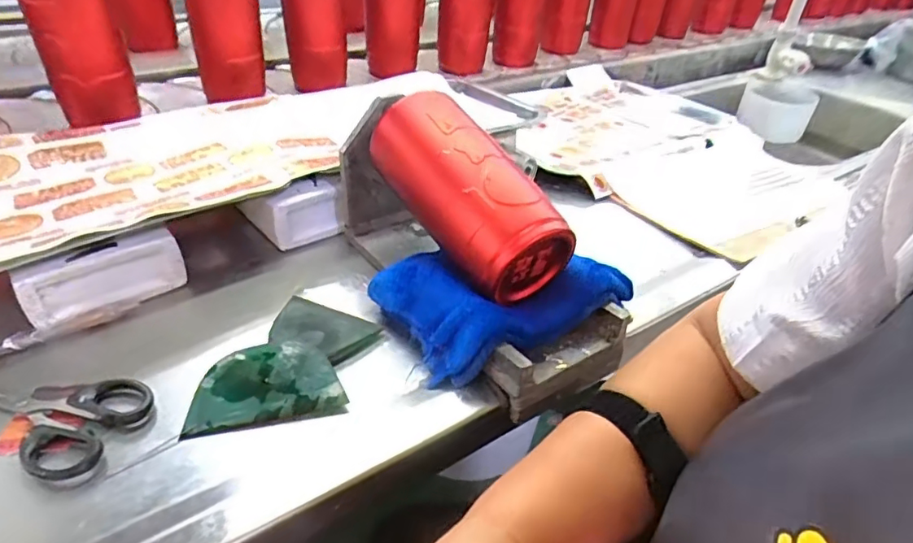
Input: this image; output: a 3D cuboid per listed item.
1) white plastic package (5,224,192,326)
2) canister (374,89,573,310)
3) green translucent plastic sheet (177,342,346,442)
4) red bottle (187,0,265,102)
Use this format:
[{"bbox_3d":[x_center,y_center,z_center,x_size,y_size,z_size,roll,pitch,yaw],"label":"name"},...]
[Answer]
[{"bbox_3d":[-0.262,0.002,0.410,0.105,0.052,0.018,-20,44,-31],"label":"white plastic package"},{"bbox_3d":[0.001,-0.062,0.404,0.069,0.071,0.182,-24,60,-34],"label":"canister"},{"bbox_3d":[-0.123,0.072,0.356,0.093,0.018,0.053,-4,38,-14],"label":"green translucent plastic sheet"},{"bbox_3d":[-0.283,-0.298,0.673,0.083,0.169,0.061,-25,47,-35],"label":"red bottle"}]

